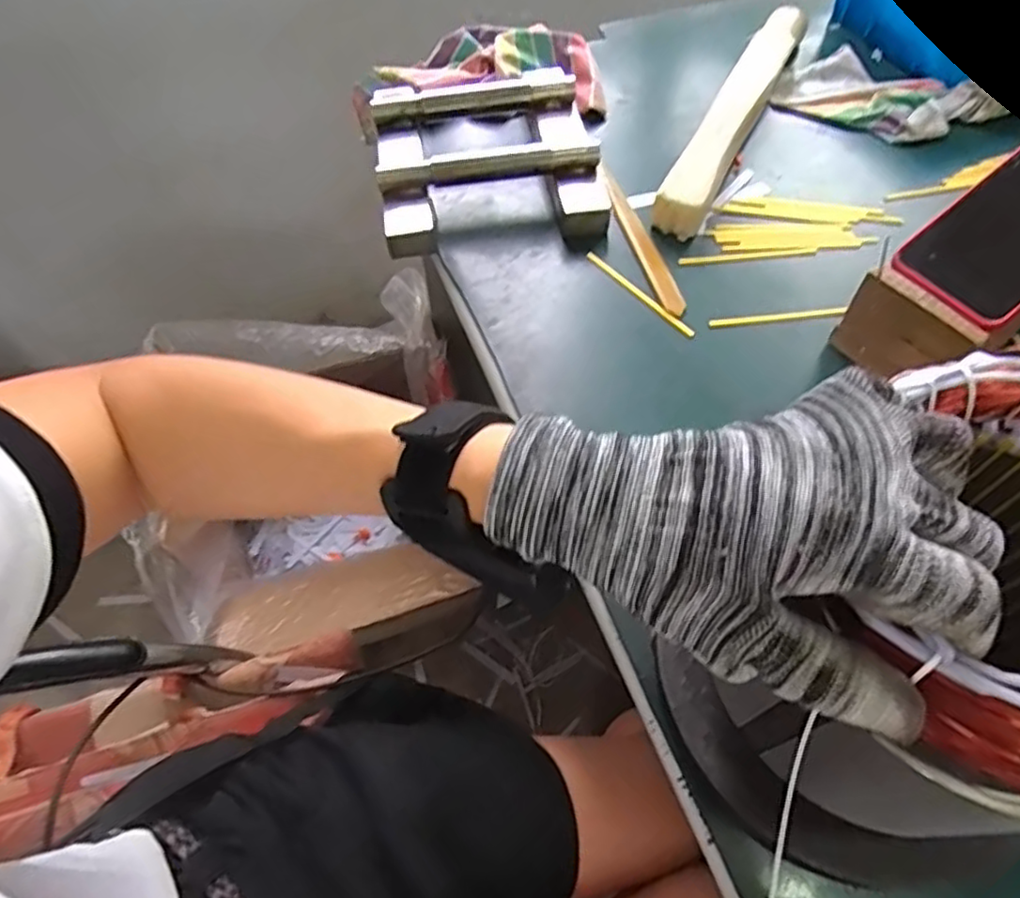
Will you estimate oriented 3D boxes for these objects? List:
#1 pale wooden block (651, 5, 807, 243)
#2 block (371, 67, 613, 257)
[{"bbox_3d":[0.211,-0.310,0.600,0.037,0.031,0.343,24,61,16],"label":"pale wooden block"},{"bbox_3d":[-0.022,-0.254,0.564,0.183,0.047,0.198,-5,57,-1],"label":"block"}]

